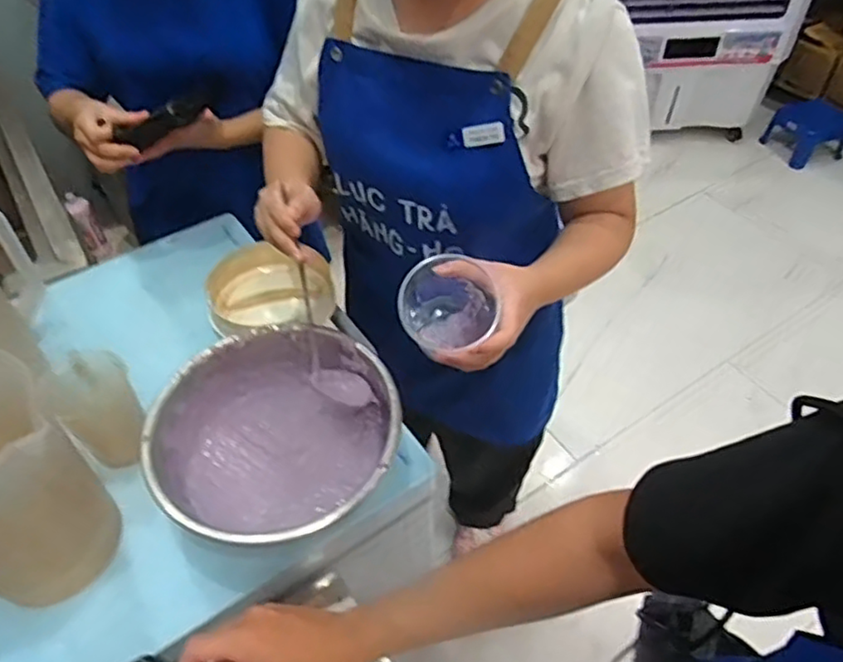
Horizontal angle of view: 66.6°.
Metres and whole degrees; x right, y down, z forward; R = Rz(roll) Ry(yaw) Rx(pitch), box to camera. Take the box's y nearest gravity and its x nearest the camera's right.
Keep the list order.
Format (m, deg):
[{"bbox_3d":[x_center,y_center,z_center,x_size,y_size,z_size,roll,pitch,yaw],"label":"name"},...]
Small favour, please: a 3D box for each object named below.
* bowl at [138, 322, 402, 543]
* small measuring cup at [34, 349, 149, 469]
[{"bbox_3d":[-0.171,0.115,0.732,0.236,0.097,0.258,-1,50,1],"label":"bowl"},{"bbox_3d":[-0.380,0.095,0.756,0.088,0.105,0.100,-23,53,-16],"label":"small measuring cup"}]

